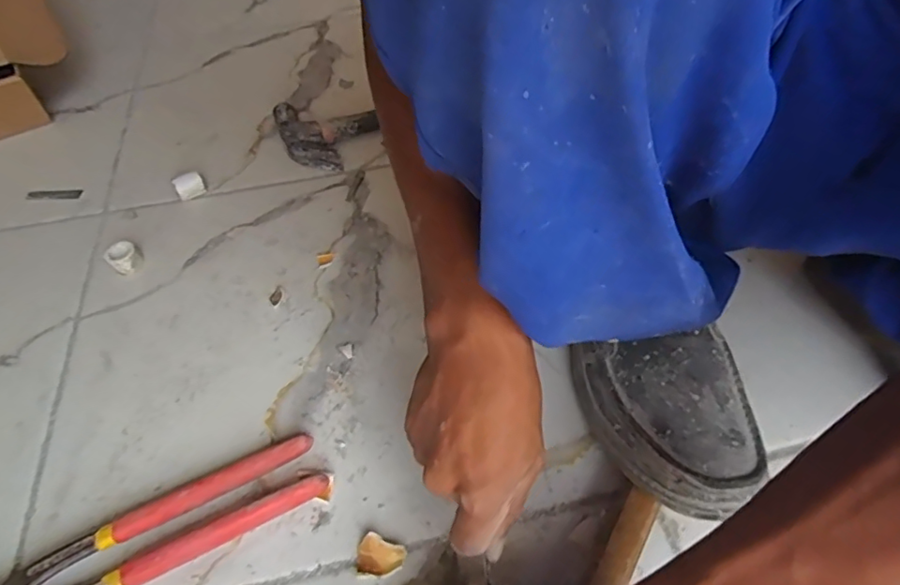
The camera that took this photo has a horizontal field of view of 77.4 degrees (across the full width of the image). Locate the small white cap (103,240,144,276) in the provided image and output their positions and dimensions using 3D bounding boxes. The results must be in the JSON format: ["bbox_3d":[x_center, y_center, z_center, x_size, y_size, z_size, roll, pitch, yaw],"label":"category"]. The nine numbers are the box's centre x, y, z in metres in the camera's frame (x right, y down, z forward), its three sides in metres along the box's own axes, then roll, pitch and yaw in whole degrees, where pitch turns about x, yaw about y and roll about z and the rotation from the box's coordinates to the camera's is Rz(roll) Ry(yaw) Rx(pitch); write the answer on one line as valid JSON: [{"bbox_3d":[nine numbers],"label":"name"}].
[{"bbox_3d":[-0.301,-0.031,0.521,0.028,0.022,0.030,-1,49,1],"label":"small white cap"}]

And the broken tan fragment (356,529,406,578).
[{"bbox_3d":[-0.043,0.162,0.348,0.031,0.011,0.025,-6,49,-4],"label":"broken tan fragment"}]

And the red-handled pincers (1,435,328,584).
[{"bbox_3d":[-0.188,0.157,0.350,0.218,0.023,0.043,-24,52,-18],"label":"red-handled pincers"}]

